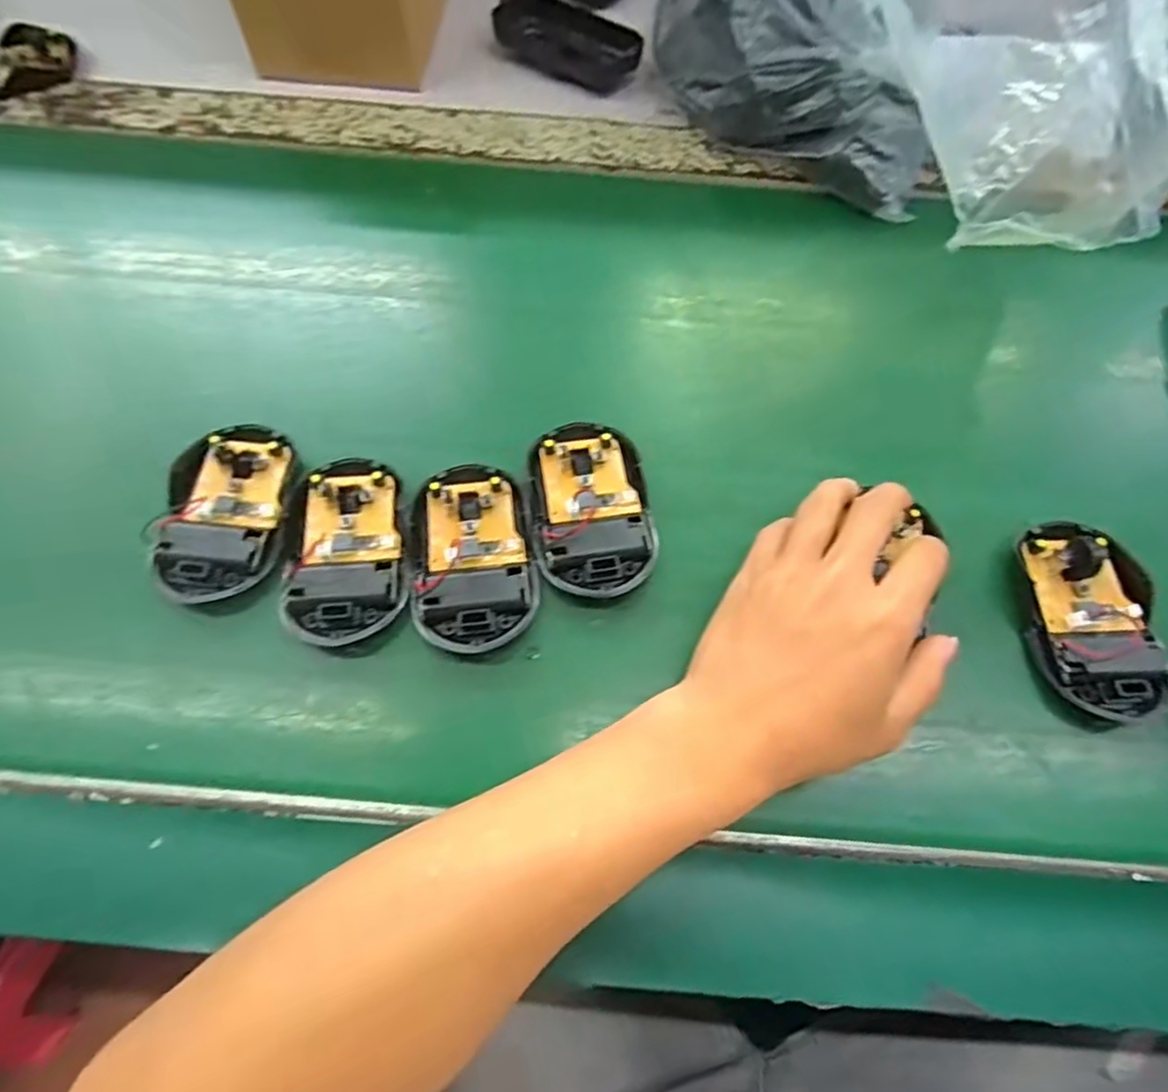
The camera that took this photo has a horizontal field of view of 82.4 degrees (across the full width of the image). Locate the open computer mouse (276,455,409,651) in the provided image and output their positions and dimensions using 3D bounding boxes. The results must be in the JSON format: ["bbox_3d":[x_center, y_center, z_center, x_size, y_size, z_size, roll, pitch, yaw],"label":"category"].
[{"bbox_3d":[-0.114,0.000,0.321,0.054,0.015,0.093,-4,65,-3],"label":"open computer mouse"}]

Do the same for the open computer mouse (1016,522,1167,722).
[{"bbox_3d":[0.239,0.032,0.313,0.054,0.022,0.093,2,65,-1],"label":"open computer mouse"}]

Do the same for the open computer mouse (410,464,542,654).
[{"bbox_3d":[-0.053,0.004,0.320,0.057,0.014,0.093,-5,65,-4],"label":"open computer mouse"}]

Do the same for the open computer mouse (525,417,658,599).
[{"bbox_3d":[0.004,-0.020,0.333,0.057,0.014,0.094,-8,66,-6],"label":"open computer mouse"}]

